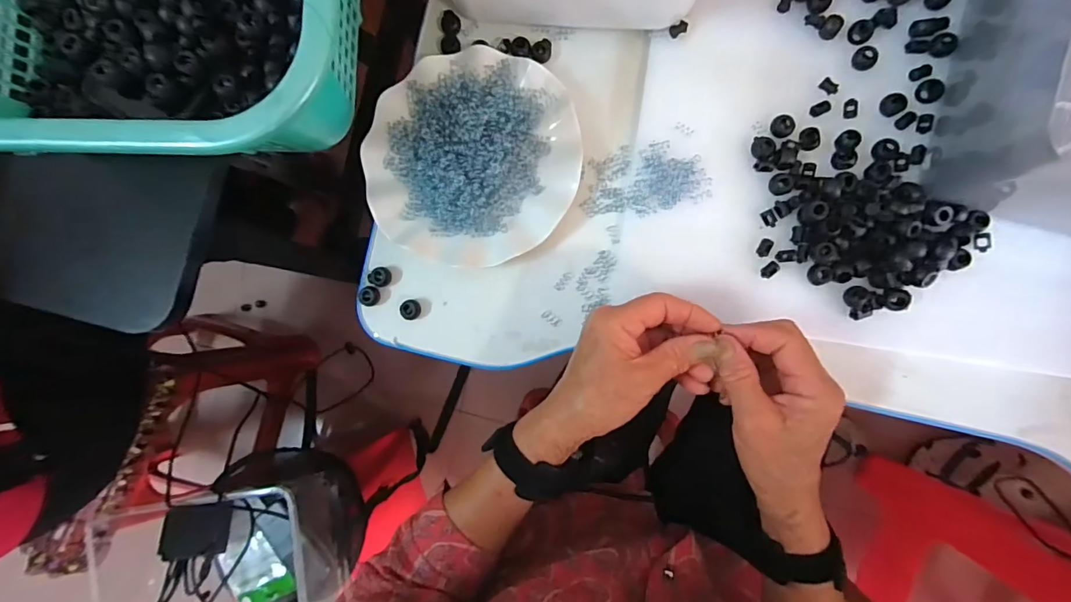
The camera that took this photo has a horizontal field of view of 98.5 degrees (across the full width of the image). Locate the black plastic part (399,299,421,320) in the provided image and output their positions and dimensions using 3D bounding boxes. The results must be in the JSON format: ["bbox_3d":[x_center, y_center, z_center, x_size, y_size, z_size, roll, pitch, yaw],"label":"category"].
[{"bbox_3d":[-0.109,0.007,0.404,0.016,0.013,0.018,2,88,6],"label":"black plastic part"}]

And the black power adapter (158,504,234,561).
[{"bbox_3d":[-0.524,0.356,0.712,0.087,0.019,0.075,8,82,-27],"label":"black power adapter"}]

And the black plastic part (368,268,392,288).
[{"bbox_3d":[-0.137,-0.021,0.408,0.016,0.010,0.016,0,88,6],"label":"black plastic part"}]

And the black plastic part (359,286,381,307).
[{"bbox_3d":[-0.147,-0.004,0.407,0.015,0.013,0.017,2,88,6],"label":"black plastic part"}]

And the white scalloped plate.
[{"bbox_3d":[-0.055,-0.122,0.390,0.178,0.026,0.177,0,88,6],"label":"white scalloped plate"}]

